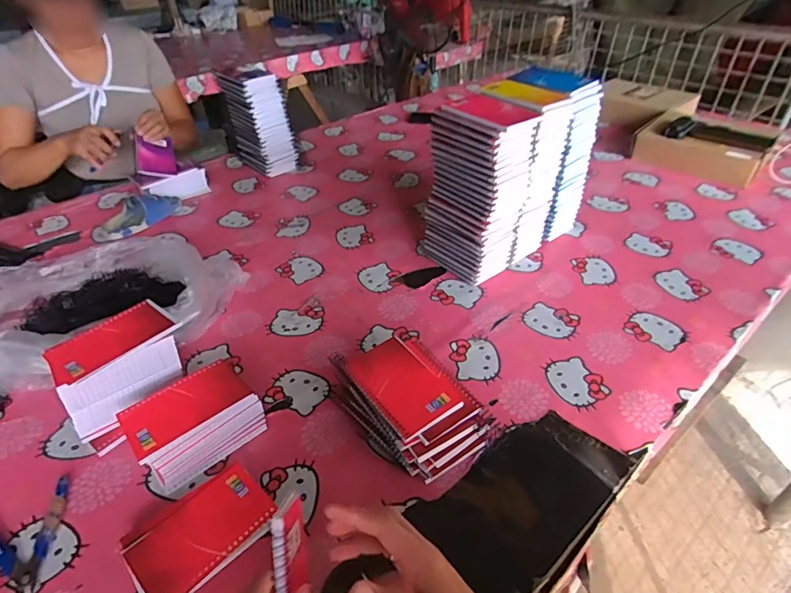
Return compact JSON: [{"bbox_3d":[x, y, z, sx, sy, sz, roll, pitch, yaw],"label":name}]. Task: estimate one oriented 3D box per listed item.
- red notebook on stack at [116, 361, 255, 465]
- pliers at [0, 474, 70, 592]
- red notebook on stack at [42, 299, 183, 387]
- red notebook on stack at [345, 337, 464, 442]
[{"bbox_3d":[-0.248,0.126,0.547,0.079,0.007,0.133,31,49,34],"label":"red notebook on stack"},{"bbox_3d":[-0.387,0.253,0.484,0.085,0.013,0.119,-23,44,-24],"label":"pliers"},{"bbox_3d":[-0.347,0.053,0.570,0.075,0.013,0.137,27,47,31],"label":"red notebook on stack"},{"bbox_3d":[0.005,0.101,0.545,0.078,0.012,0.136,-25,44,-25],"label":"red notebook on stack"}]

